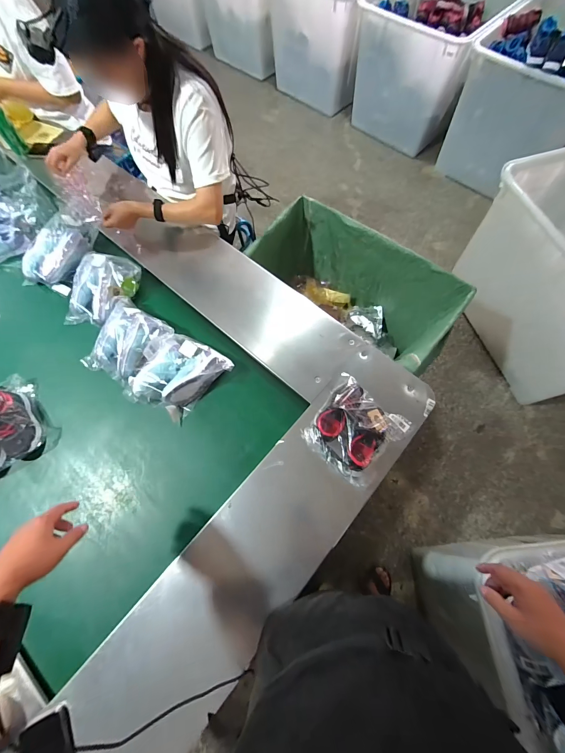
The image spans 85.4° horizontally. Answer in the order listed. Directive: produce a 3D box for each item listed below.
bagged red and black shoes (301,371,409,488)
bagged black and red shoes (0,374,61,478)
[{"bbox_3d":[0.173,0.120,0.731,0.197,0.087,0.210,38,73,14],"label":"bagged red and black shoes"},{"bbox_3d":[-0.726,0.134,0.765,0.218,0.089,0.220,-36,72,-13],"label":"bagged black and red shoes"}]

